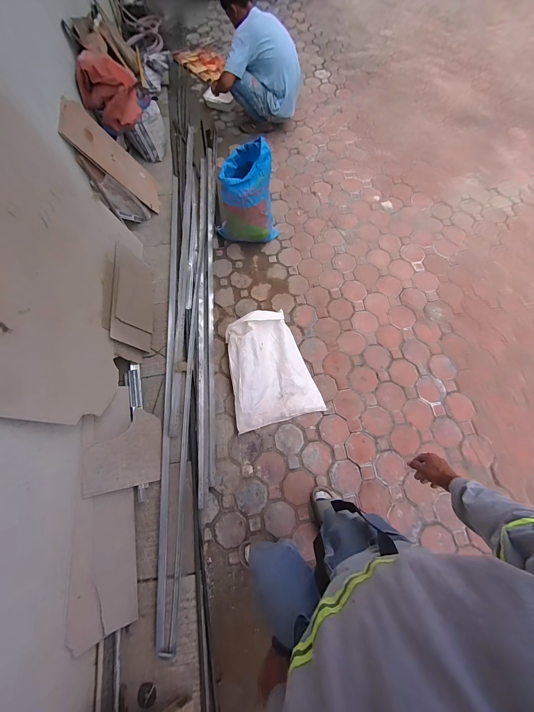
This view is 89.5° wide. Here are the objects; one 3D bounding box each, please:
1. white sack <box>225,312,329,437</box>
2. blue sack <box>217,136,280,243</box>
[{"bbox_3d":[0.004,0.057,1.418,0.428,0.138,0.567,-15,70,-5],"label":"white sack"},{"bbox_3d":[-0.112,-0.872,1.544,0.336,0.523,0.270,-27,71,-9],"label":"blue sack"}]

